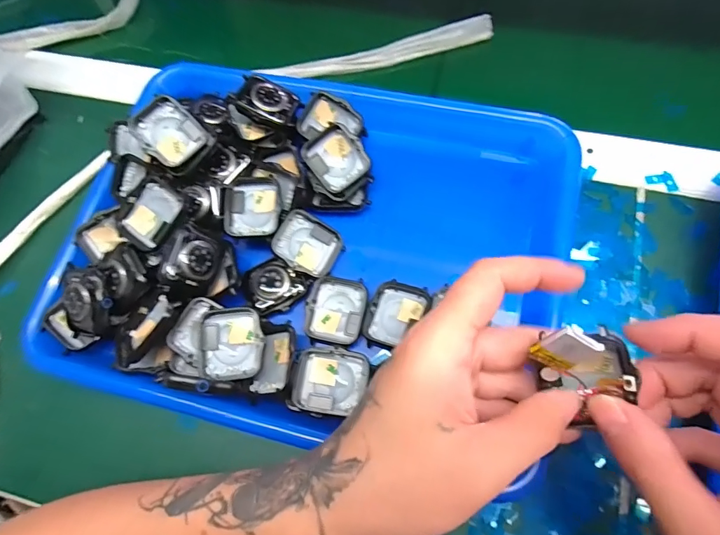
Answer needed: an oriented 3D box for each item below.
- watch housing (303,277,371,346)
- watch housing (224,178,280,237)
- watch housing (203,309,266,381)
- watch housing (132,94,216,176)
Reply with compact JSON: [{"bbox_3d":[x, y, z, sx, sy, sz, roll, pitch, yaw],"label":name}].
[{"bbox_3d":[-0.016,0.029,0.286,0.039,0.011,0.043,10,72,8],"label":"watch housing"},{"bbox_3d":[-0.074,-0.043,0.297,0.036,0.012,0.042,-3,70,4],"label":"watch housing"},{"bbox_3d":[-0.078,0.047,0.261,0.035,0.015,0.042,-2,75,-7],"label":"watch housing"},{"bbox_3d":[-0.129,-0.090,0.293,0.046,0.009,0.040,40,80,-11],"label":"watch housing"}]

